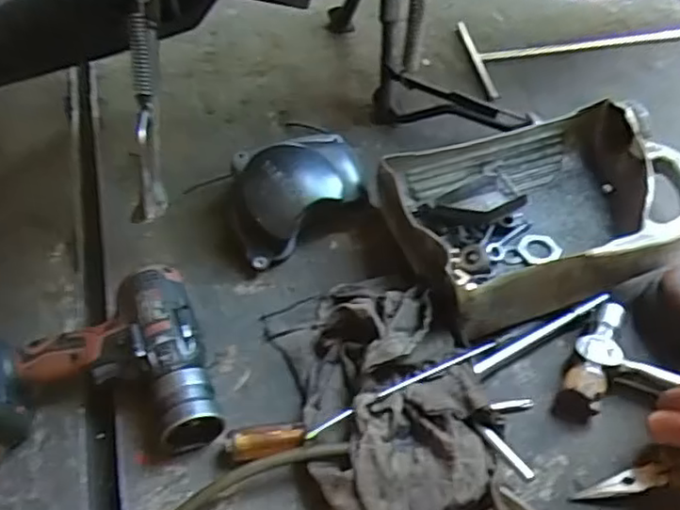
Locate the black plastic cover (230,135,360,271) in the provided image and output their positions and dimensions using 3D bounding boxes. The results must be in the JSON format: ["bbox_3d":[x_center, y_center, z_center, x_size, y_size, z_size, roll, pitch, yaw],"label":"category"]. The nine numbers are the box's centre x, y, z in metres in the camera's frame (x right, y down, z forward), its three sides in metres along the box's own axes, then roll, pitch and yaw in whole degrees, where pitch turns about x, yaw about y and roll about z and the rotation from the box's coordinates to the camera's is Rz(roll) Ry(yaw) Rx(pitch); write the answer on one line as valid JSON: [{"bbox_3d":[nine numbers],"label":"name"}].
[{"bbox_3d":[-0.043,-0.063,0.692,0.148,0.083,0.113,-17,48,-12],"label":"black plastic cover"}]

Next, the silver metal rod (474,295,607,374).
[{"bbox_3d":[0.184,0.070,0.586,0.149,0.014,0.011,-24,50,-18],"label":"silver metal rod"}]

